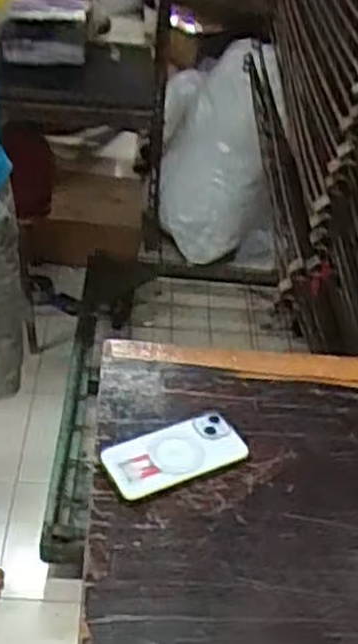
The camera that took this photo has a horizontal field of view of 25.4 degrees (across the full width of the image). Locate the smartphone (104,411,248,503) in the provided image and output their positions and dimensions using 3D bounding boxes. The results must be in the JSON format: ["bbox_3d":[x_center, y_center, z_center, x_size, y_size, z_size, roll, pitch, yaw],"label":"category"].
[{"bbox_3d":[-0.005,0.139,0.840,0.147,0.012,0.072,-16,53,-27],"label":"smartphone"}]

